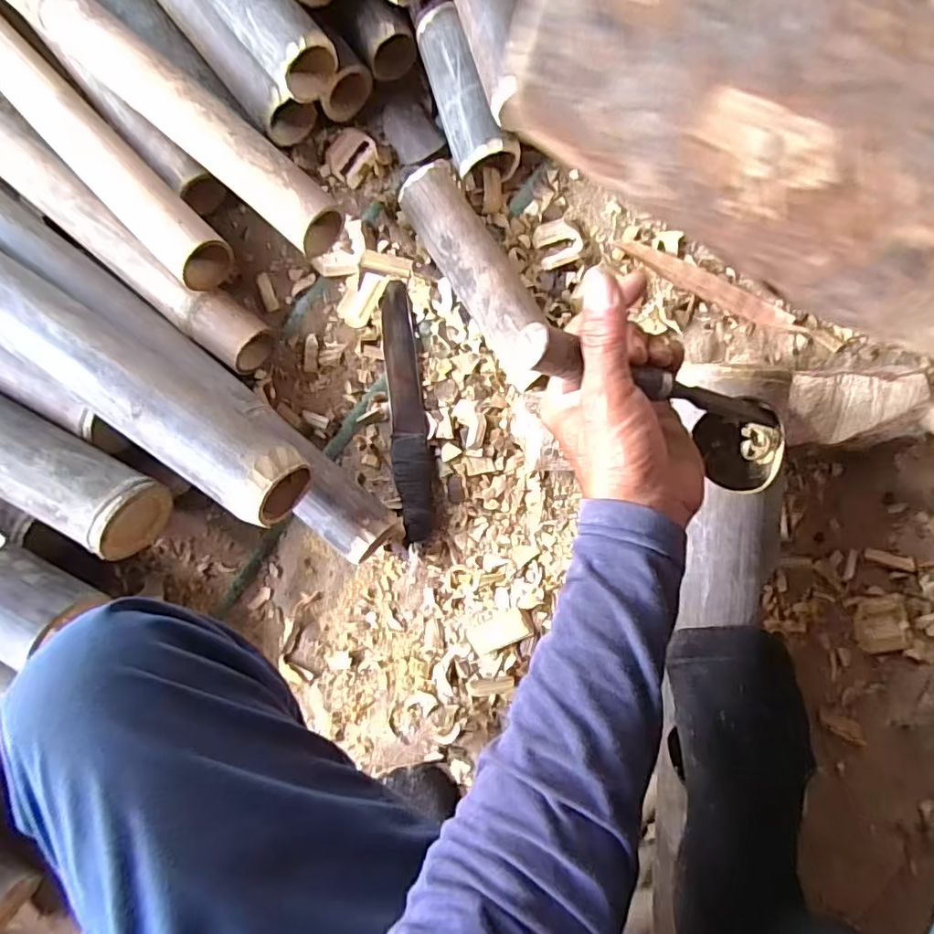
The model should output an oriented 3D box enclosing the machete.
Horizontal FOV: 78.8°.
[{"bbox_3d":[-0.061,-0.057,0.570,0.034,0.018,0.257,-8,88,6],"label":"machete"}]

